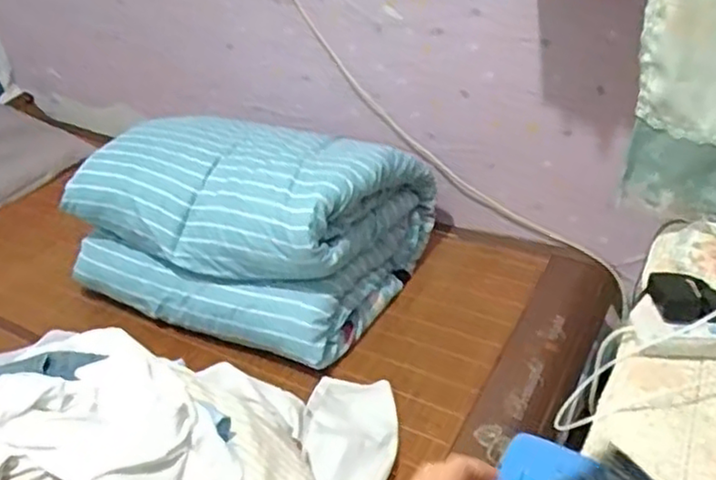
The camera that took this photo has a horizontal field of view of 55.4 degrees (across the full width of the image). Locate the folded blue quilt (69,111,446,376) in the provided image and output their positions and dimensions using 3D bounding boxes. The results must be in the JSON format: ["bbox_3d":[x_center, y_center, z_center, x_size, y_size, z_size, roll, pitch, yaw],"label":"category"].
[{"bbox_3d":[-0.236,-0.063,1.471,0.652,0.318,0.478,14,38,23],"label":"folded blue quilt"}]

